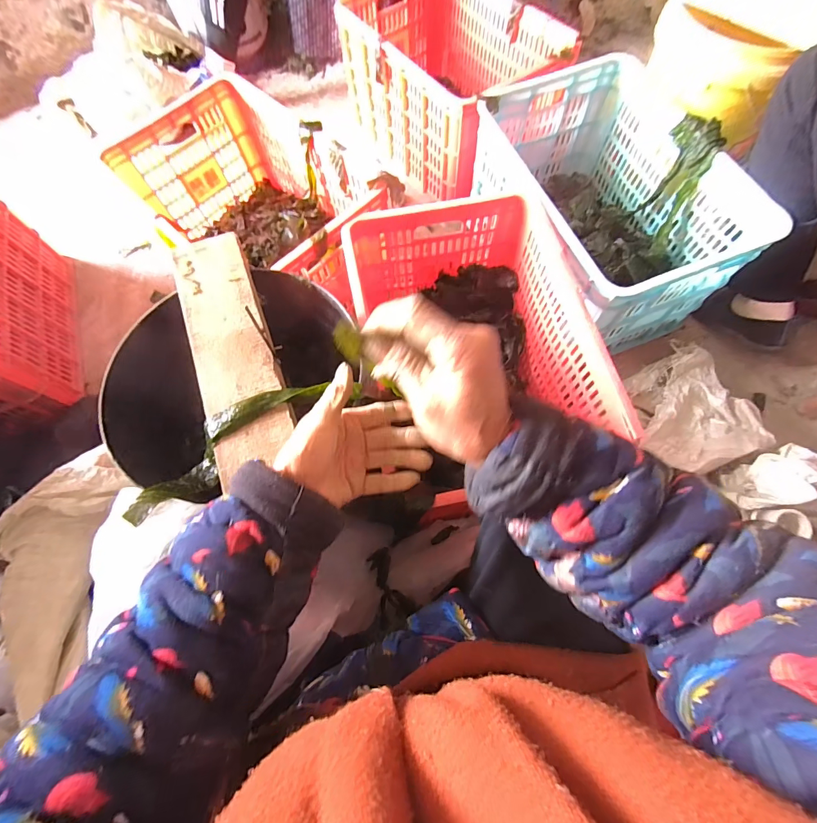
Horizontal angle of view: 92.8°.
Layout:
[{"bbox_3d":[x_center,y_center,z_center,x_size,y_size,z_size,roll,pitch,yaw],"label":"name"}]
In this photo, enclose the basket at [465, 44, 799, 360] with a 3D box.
[{"bbox_3d":[0.379,-0.425,0.827,0.406,0.251,0.541,-22,70,-7],"label":"basket"}]

